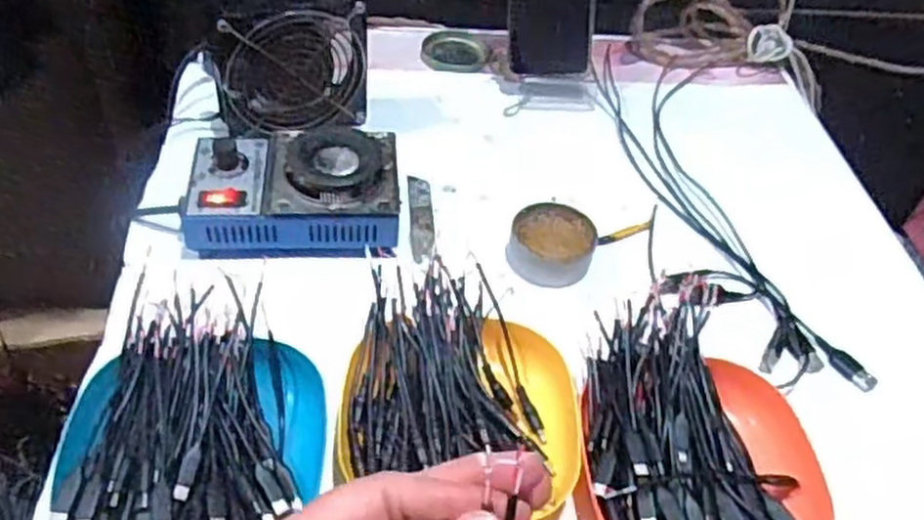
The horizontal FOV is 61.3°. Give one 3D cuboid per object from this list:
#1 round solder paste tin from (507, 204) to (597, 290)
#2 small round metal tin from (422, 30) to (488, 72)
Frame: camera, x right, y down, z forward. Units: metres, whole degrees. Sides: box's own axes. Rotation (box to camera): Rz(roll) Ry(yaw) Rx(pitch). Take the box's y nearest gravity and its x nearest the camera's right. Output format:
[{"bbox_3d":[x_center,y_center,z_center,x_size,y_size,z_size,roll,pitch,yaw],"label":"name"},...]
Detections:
[{"bbox_3d":[0.067,-0.012,0.582,0.062,0.028,0.073,12,48,5],"label":"round solder paste tin"},{"bbox_3d":[-0.007,-0.207,0.774,0.064,0.011,0.060,3,48,-4],"label":"small round metal tin"}]

